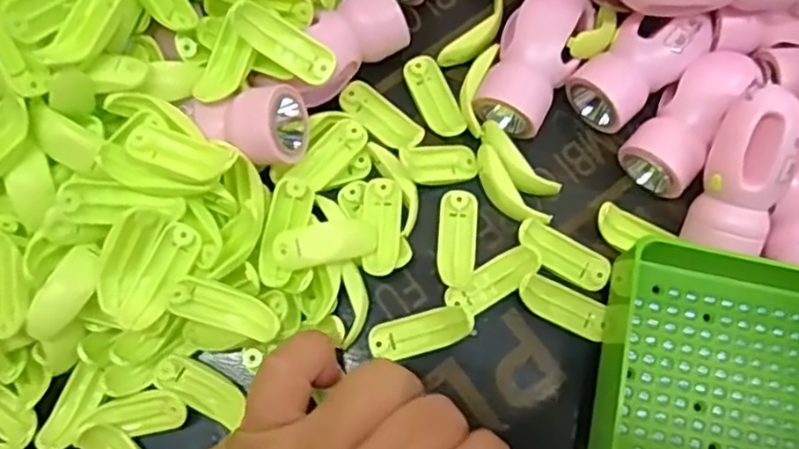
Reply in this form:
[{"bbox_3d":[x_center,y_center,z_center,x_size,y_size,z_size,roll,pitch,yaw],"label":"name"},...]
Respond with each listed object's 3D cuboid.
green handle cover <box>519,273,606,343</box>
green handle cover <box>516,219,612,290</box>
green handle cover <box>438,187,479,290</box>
[{"bbox_3d":[0.067,0.034,0.278,0.038,0.004,0.016,25,79,4],"label":"green handle cover"},{"bbox_3d":[0.068,0.011,0.279,0.041,0.014,0.016,32,79,5],"label":"green handle cover"},{"bbox_3d":[0.024,0.006,0.281,0.015,0.007,0.040,4,78,-1],"label":"green handle cover"}]

